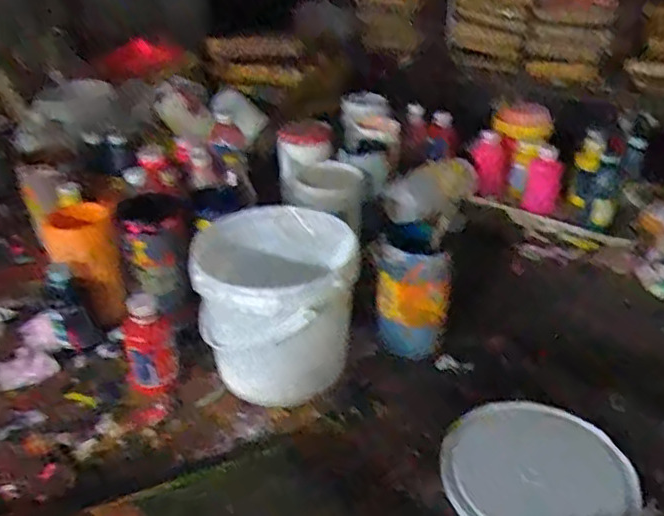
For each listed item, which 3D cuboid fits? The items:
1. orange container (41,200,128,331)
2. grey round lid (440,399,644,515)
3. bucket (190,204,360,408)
[{"bbox_3d":[-0.352,0.009,0.919,0.091,0.172,0.110,-13,34,-16],"label":"orange container"},{"bbox_3d":[0.222,0.233,0.684,0.194,0.009,0.189,-1,42,1],"label":"grey round lid"},{"bbox_3d":[-0.067,0.056,0.813,0.184,0.171,0.197,-2,32,1],"label":"bucket"}]

